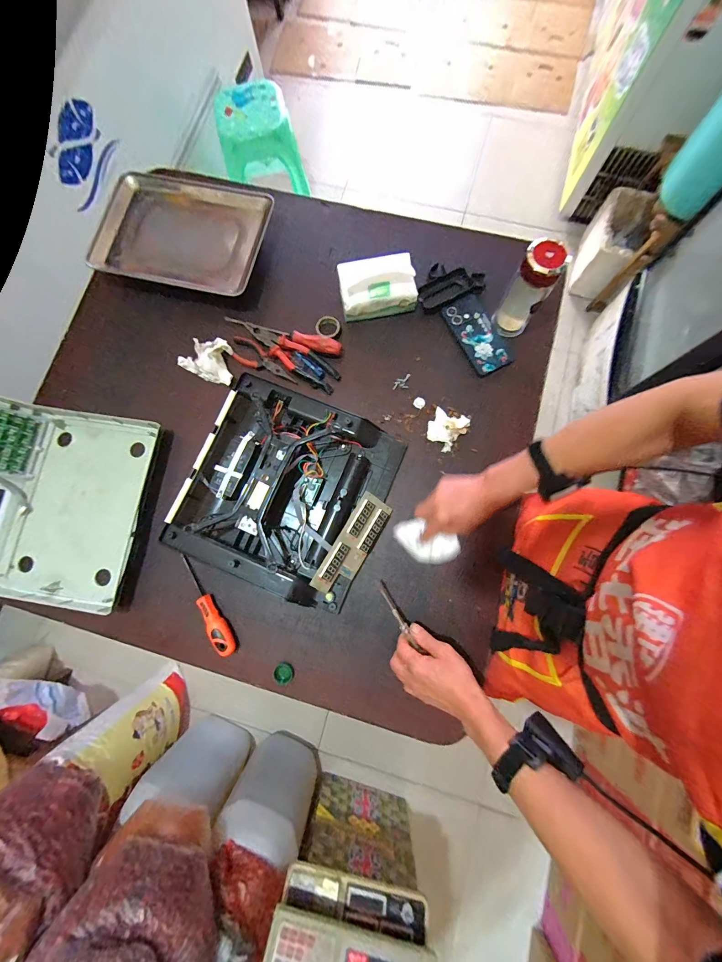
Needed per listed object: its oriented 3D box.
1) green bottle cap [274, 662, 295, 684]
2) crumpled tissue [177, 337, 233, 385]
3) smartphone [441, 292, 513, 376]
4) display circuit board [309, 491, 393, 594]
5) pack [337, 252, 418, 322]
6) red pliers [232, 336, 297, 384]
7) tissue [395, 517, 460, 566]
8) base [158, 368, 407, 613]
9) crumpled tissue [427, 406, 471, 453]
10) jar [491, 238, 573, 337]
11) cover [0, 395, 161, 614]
[{"bbox_3d":[-0.128,0.321,0.565,0.032,0.009,0.030,0,79,1],"label":"green bottle cap"},{"bbox_3d":[-0.293,-0.243,0.660,0.108,0.031,0.085,16,80,4],"label":"crumpled tissue"},{"bbox_3d":[0.228,-0.288,0.660,0.073,0.014,0.164,-27,80,-4],"label":"smartphone"},{"bbox_3d":[-0.012,0.109,0.577,0.065,0.014,0.178,37,78,-25],"label":"display circuit board"},{"bbox_3d":[0.029,-0.377,0.651,0.143,0.068,0.093,-8,79,0],"label":"pack"},{"bbox_3d":[-0.192,-0.234,0.665,0.151,0.013,0.048,32,82,7],"label":"red pliers"},{"bbox_3d":[0.110,0.107,0.590,0.113,0.010,0.060,22,80,23],"label":"tissue"},{"bbox_3d":[-0.123,0.007,0.584,0.318,0.082,0.349,24,81,5],"label":"base"},{"bbox_3d":[0.157,-0.099,0.625,0.064,0.019,0.068,42,83,8],"label":"crumpled tissue"},{"bbox_3d":[0.289,-0.330,0.589,0.062,0.155,0.065,0,79,1],"label":"jar"},{"bbox_3d":[-0.560,0.036,0.608,0.320,0.079,0.341,8,80,3],"label":"cover"}]

